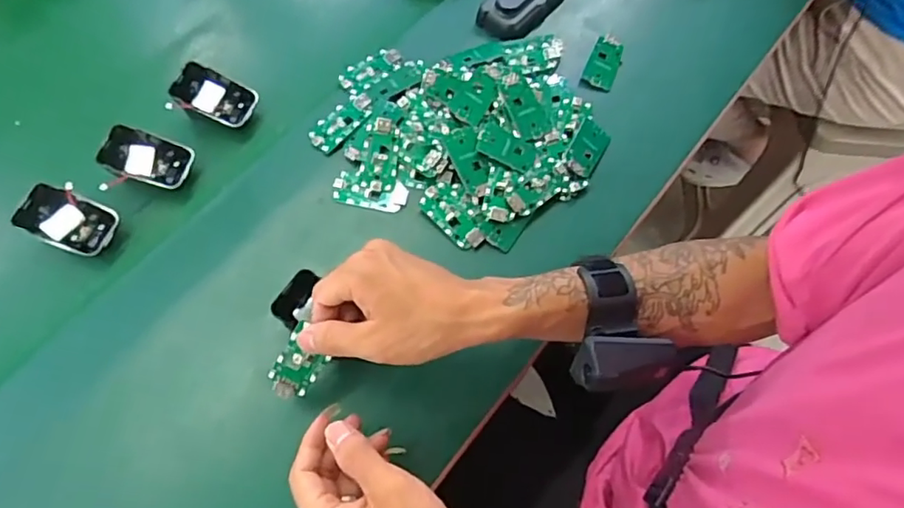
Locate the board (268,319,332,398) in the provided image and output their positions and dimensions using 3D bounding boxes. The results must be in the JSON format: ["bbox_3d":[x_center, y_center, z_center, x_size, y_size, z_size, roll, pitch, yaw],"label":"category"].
[{"bbox_3d":[-0.107,0.077,0.398,0.030,0.004,0.060,31,110,-10],"label":"board"}]

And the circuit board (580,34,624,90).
[{"bbox_3d":[0.153,-0.192,0.567,0.032,0.009,0.060,27,75,-4],"label":"circuit board"}]

